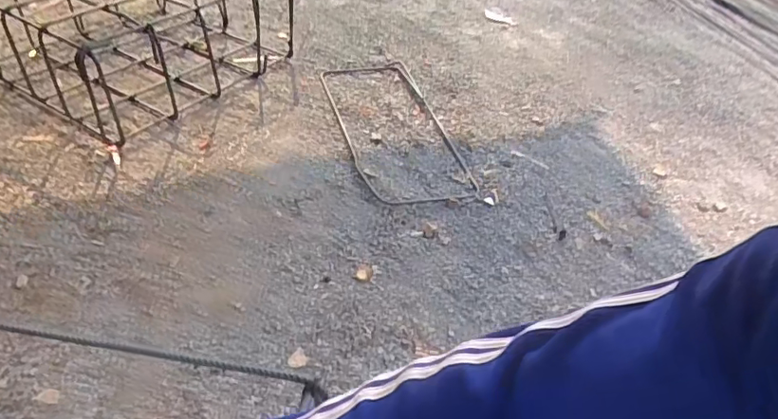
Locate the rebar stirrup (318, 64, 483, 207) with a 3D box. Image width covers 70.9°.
[{"bbox_3d":[0.001,-0.283,1.673,0.336,0.024,0.850,-7,41,-13],"label":"rebar stirrup"}]

